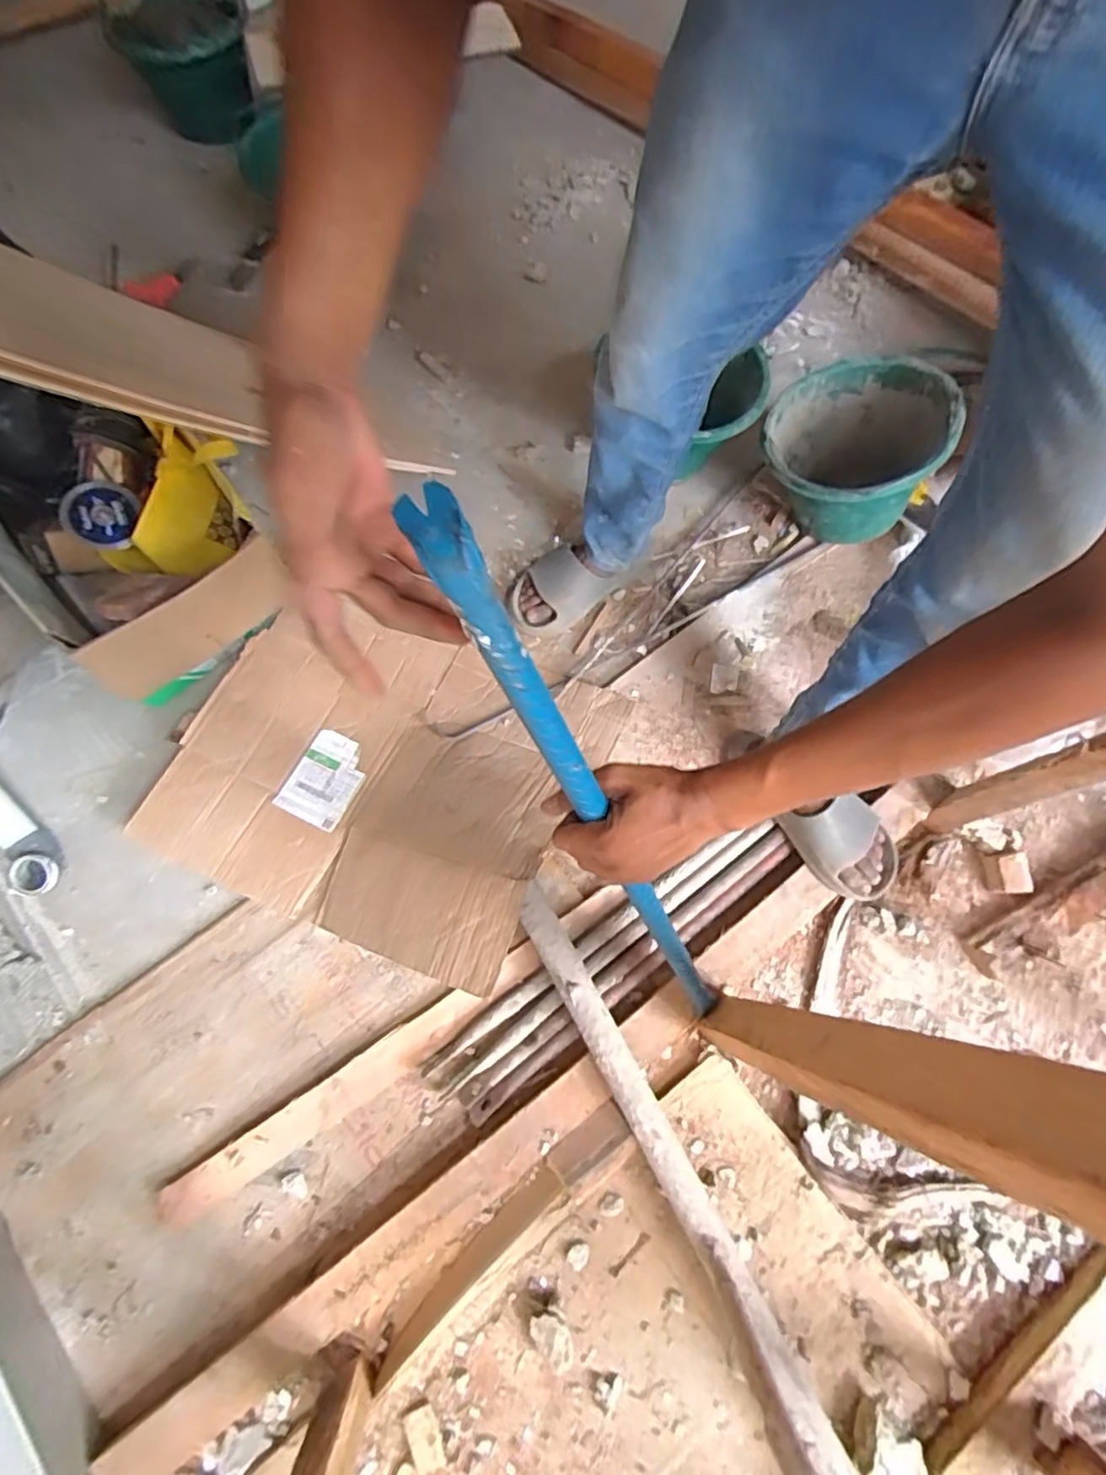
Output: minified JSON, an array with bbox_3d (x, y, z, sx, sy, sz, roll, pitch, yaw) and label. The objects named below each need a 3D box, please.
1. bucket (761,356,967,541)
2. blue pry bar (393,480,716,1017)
[{"bbox_3d":[0.489,-0.436,1.036,0.262,0.197,0.283,-10,60,18],"label":"bucket"},{"bbox_3d":[0.063,0.113,0.566,0.035,0.723,0.057,-45,49,-14],"label":"blue pry bar"}]

